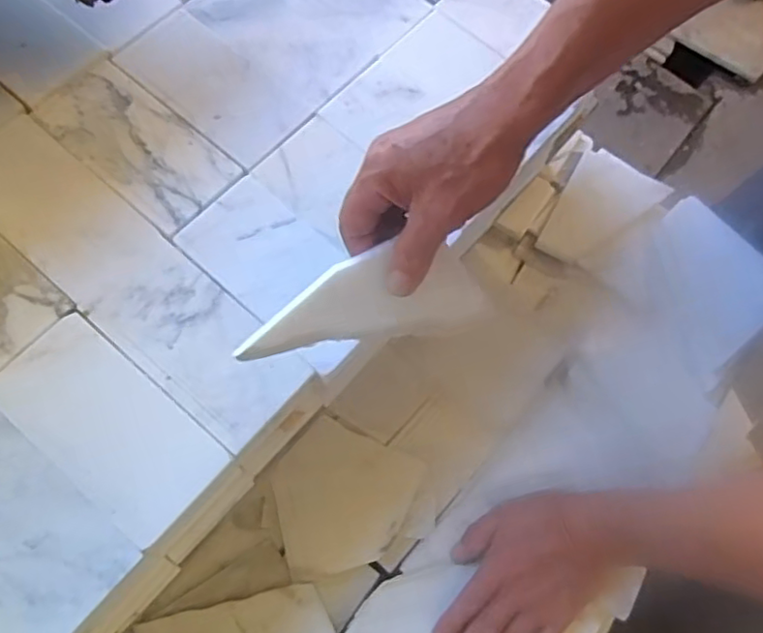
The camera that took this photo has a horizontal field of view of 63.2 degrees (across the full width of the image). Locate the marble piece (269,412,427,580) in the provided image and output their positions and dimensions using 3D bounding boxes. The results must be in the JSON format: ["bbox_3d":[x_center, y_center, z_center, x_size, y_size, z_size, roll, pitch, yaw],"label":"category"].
[{"bbox_3d":[-0.040,0.160,0.536,0.119,0.016,0.126,26,70,8],"label":"marble piece"}]

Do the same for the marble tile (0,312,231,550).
[{"bbox_3d":[-0.174,0.067,0.391,0.146,0.008,0.072,39,72,12],"label":"marble tile"}]

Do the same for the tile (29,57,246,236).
[{"bbox_3d":[-0.183,-0.131,0.463,0.150,0.005,0.074,40,72,12],"label":"tile"}]

